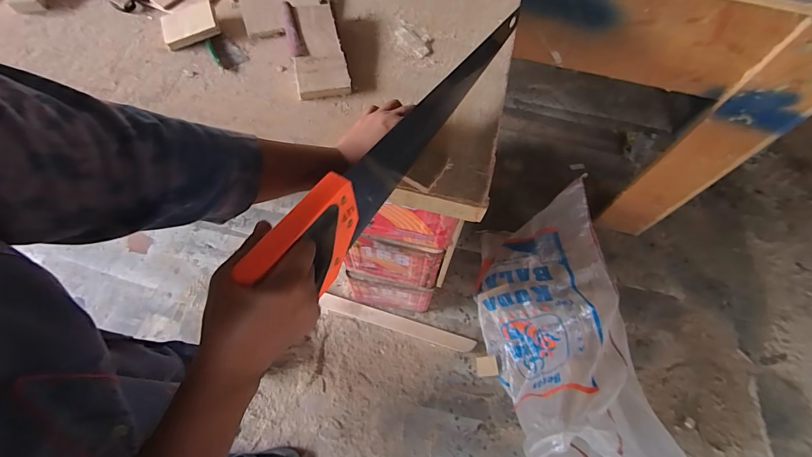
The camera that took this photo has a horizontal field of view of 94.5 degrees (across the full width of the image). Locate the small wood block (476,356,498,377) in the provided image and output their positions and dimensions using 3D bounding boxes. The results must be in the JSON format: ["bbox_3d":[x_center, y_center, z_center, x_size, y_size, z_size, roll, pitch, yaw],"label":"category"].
[{"bbox_3d":[0.236,0.401,1.093,0.059,0.009,0.053,-10,68,13],"label":"small wood block"}]

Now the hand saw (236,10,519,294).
[{"bbox_3d":[0.007,-0.102,0.436,0.031,0.103,0.472,28,56,14],"label":"hand saw"}]

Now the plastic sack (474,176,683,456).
[{"bbox_3d":[0.427,0.267,1.029,0.403,0.273,0.783,-6,65,-7],"label":"plastic sack"}]

